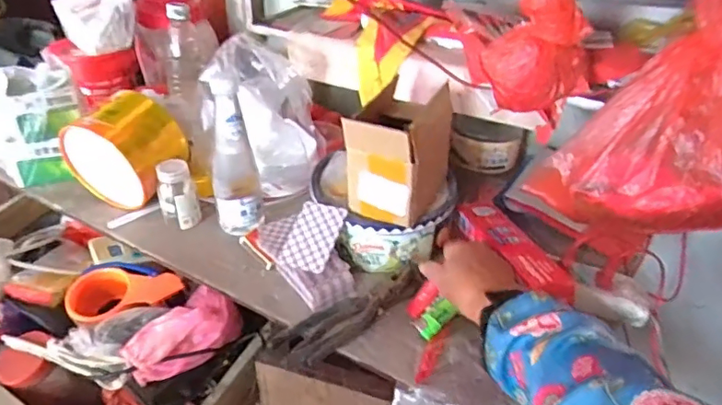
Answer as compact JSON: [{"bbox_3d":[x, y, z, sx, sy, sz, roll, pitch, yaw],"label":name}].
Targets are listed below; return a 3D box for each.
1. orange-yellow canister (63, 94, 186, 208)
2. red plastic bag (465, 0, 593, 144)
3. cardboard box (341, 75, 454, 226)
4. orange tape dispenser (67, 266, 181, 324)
[{"bbox_3d":[-0.328,-0.073,0.745,0.143,0.129,0.096,13,36,16],"label":"orange-yellow canister"},{"bbox_3d":[0.149,-0.156,0.445,0.087,0.181,0.066,23,40,28],"label":"red plastic bag"},{"bbox_3d":[0.042,-0.057,0.642,0.098,0.133,0.134,16,37,20],"label":"cardboard box"},{"bbox_3d":[-0.308,0.125,0.685,0.155,0.047,0.090,-7,33,12],"label":"orange tape dispenser"}]

